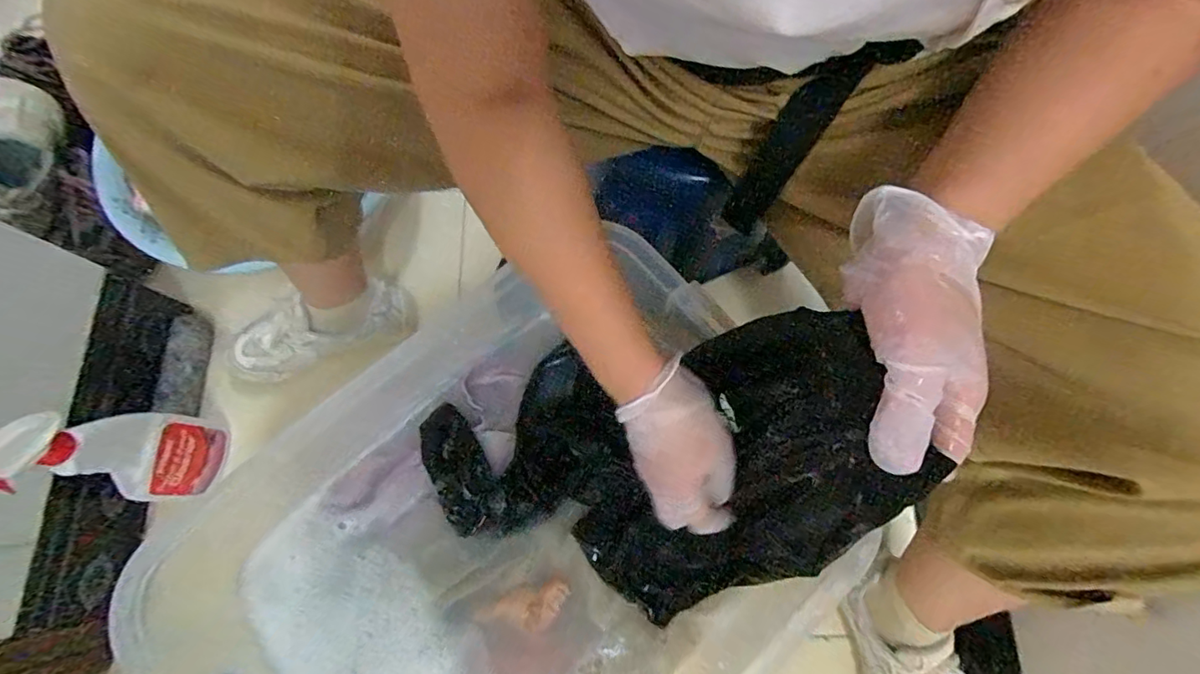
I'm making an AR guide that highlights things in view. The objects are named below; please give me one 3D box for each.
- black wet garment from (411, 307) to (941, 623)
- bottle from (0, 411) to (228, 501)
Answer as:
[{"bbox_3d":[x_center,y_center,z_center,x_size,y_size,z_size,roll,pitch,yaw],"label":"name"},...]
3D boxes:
[{"bbox_3d":[0.041,0.105,0.414,0.393,0.160,0.206,-9,65,40],"label":"black wet garment"},{"bbox_3d":[-0.499,0.120,0.553,0.057,0.238,0.103,9,73,2],"label":"bottle"}]

